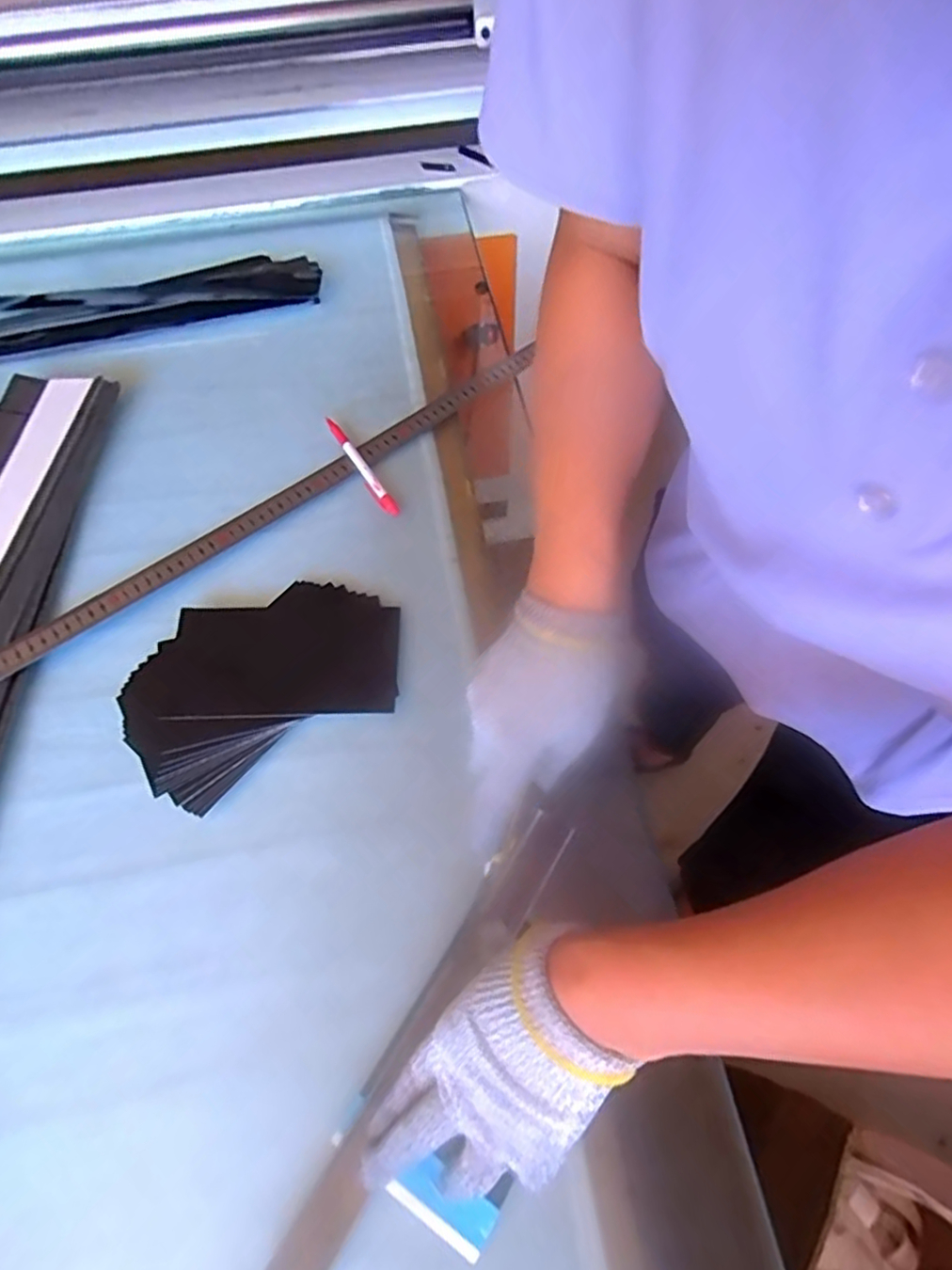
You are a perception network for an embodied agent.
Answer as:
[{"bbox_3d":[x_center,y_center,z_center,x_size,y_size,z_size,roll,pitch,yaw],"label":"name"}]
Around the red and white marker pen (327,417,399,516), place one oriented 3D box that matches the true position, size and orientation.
[{"bbox_3d":[-0.109,-0.161,0.594,0.014,0.015,0.139,-29,65,-11],"label":"red and white marker pen"}]

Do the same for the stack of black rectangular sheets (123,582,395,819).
[{"bbox_3d":[-0.165,0.029,0.495,0.209,0.012,0.145,-29,65,-11],"label":"stack of black rectangular sheets"}]

